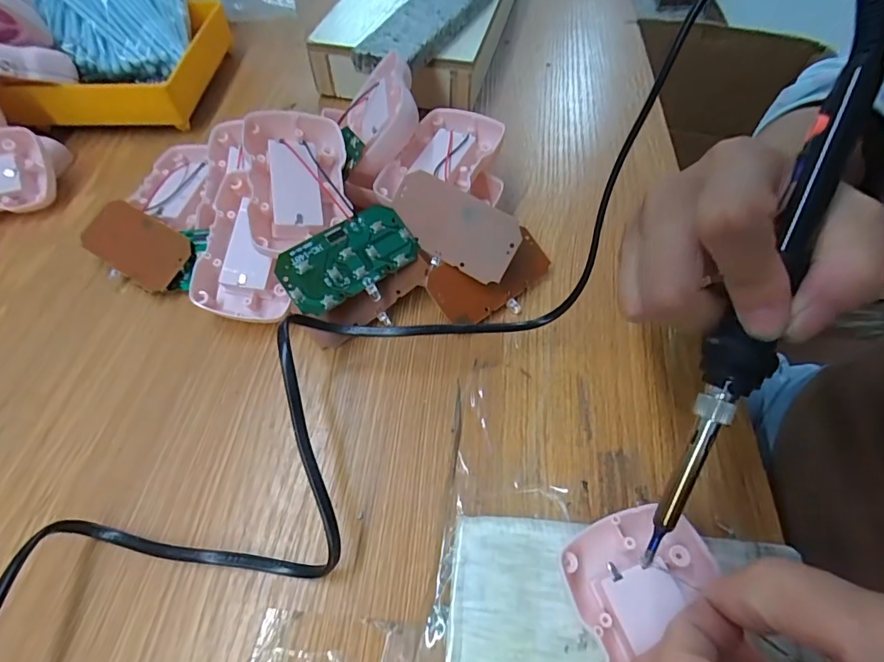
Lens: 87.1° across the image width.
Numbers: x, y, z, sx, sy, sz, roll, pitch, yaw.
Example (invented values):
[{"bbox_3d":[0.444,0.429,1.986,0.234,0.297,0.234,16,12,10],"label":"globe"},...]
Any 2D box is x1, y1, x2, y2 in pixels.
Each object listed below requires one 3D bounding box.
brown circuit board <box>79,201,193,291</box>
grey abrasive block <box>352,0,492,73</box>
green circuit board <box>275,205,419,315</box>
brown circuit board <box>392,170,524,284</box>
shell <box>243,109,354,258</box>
[{"bbox_3d":[-0.184,-0.053,0.279,0.068,0.006,0.039,31,82,10],"label":"brown circuit board"},{"bbox_3d":[-0.009,-0.235,0.349,0.044,0.018,0.145,23,59,16],"label":"grey abrasive block"},{"bbox_3d":[-0.047,-0.038,0.248,0.073,0.004,0.042,-34,87,-21],"label":"green circuit board"},{"bbox_3d":[0.006,-0.058,0.256,0.073,0.004,0.038,30,104,10],"label":"brown circuit board"},{"bbox_3d":[-0.082,-0.084,0.264,0.053,0.021,0.079,-5,73,-20],"label":"shell"}]

